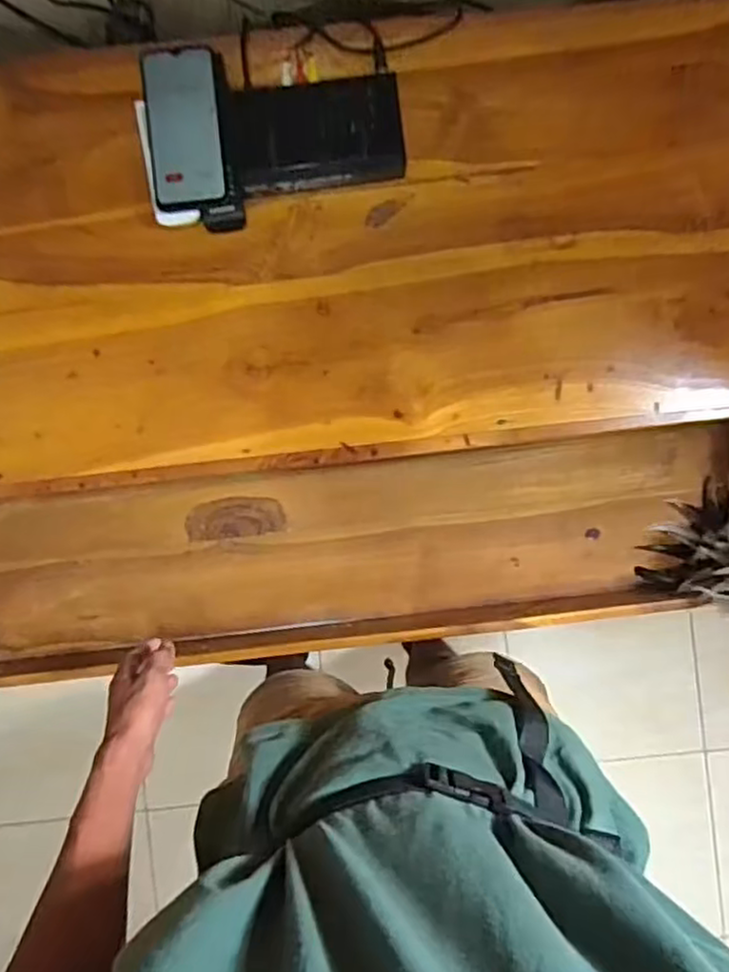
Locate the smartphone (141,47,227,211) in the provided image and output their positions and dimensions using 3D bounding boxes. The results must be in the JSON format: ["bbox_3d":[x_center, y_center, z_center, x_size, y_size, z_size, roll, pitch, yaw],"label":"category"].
[{"bbox_3d":[-0.180,-0.359,0.669,0.073,0.007,0.151,-3,98,-3],"label":"smartphone"}]

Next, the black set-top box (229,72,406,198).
[{"bbox_3d":[-0.046,-0.355,0.680,0.168,0.030,0.096,-7,95,0],"label":"black set-top box"}]

